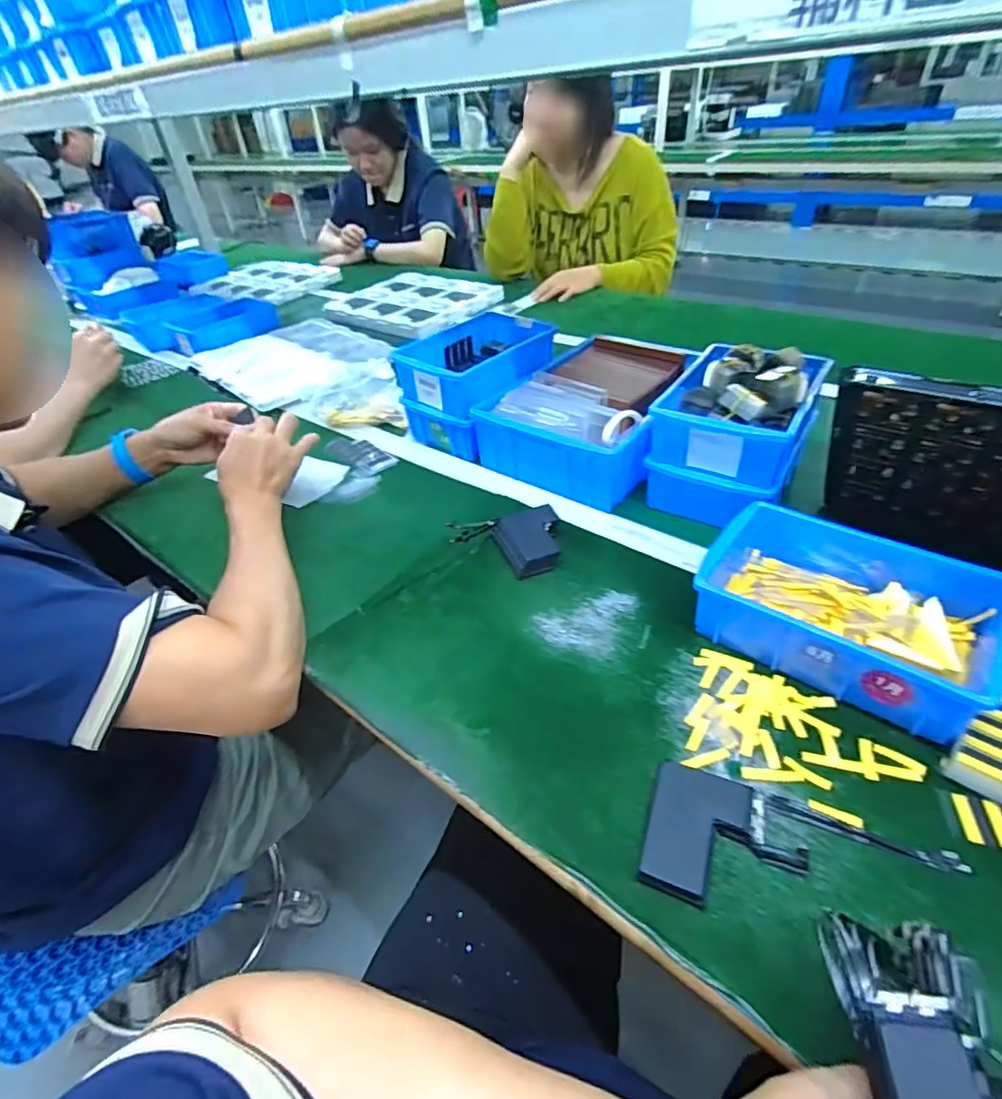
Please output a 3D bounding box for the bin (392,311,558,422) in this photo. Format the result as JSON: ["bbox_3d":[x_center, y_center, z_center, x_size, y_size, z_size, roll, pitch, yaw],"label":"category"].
[{"bbox_3d":[-0.028,-0.265,0.757,0.145,0.055,0.216,25,49,31],"label":"bin"}]

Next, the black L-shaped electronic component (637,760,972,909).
[{"bbox_3d":[0.175,0.184,0.321,0.174,0.015,0.080,10,43,18],"label":"black L-shaped electronic component"}]

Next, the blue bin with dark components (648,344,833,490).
[{"bbox_3d":[0.253,-0.154,0.577,0.135,0.073,0.178,21,47,27],"label":"blue bin with dark components"}]

